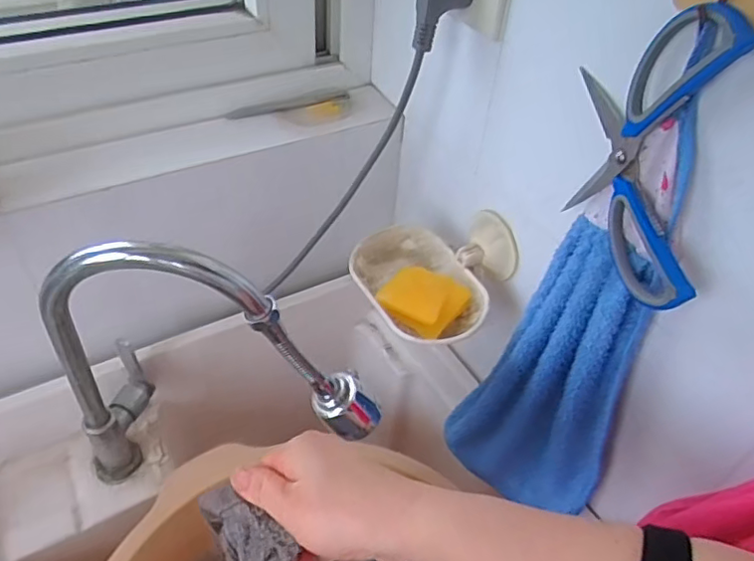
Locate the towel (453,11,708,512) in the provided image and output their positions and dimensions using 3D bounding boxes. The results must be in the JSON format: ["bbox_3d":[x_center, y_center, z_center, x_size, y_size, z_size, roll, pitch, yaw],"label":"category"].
[{"bbox_3d":[0.150,0.049,0.457,0.128,0.382,0.050,29,49,23],"label":"towel"}]

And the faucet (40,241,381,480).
[{"bbox_3d":[-0.129,0.073,0.504,0.258,0.280,0.086,4,44,-2],"label":"faucet"}]

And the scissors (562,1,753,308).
[{"bbox_3d":[0.165,-0.079,0.353,0.016,0.160,0.134,-11,46,-17],"label":"scissors"}]

